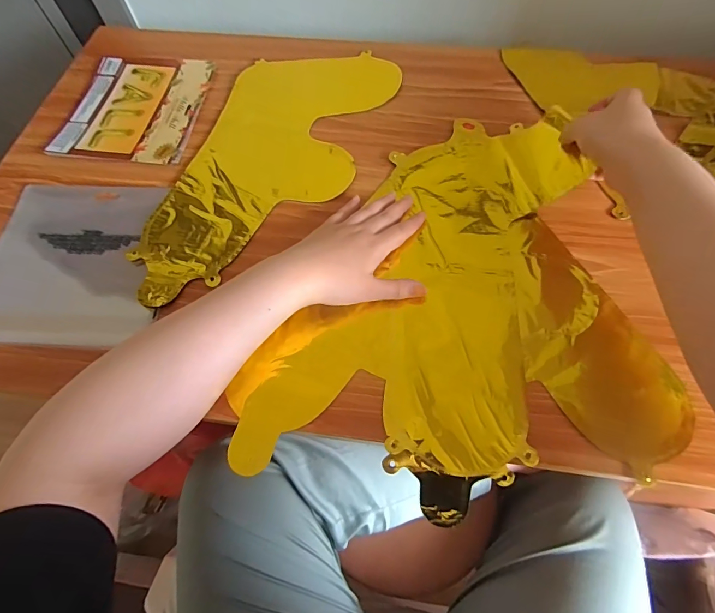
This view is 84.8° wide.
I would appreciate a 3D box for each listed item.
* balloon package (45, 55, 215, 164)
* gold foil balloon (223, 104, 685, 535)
[{"bbox_3d":[-0.290,-0.264,0.513,0.161,0.006,0.191,4,65,4],"label":"balloon package"},{"bbox_3d":[0.094,-0.030,0.398,0.368,0.019,0.410,4,65,3],"label":"gold foil balloon"}]

